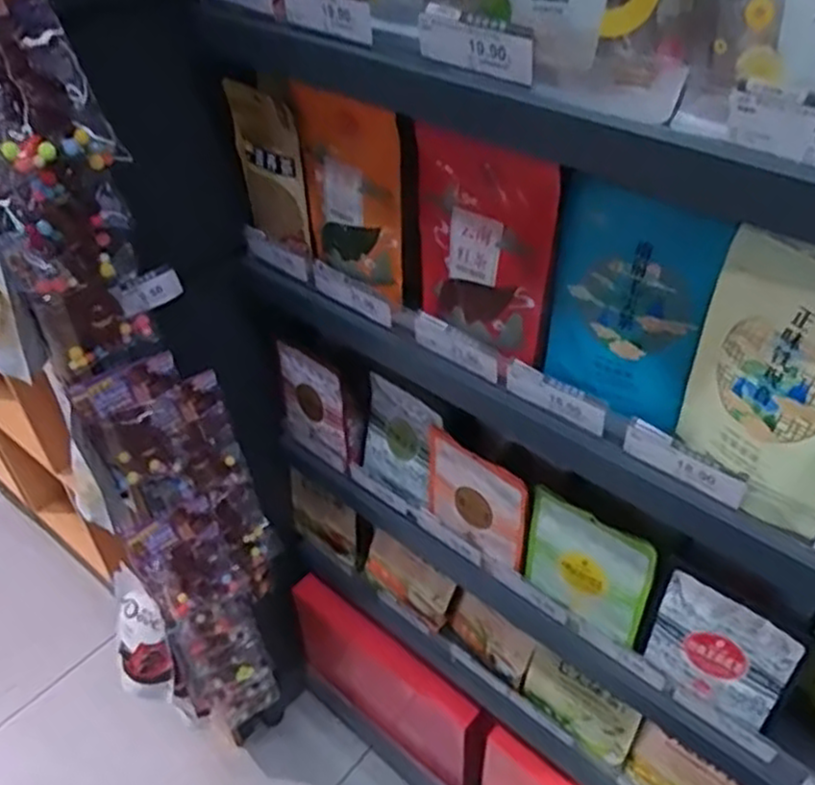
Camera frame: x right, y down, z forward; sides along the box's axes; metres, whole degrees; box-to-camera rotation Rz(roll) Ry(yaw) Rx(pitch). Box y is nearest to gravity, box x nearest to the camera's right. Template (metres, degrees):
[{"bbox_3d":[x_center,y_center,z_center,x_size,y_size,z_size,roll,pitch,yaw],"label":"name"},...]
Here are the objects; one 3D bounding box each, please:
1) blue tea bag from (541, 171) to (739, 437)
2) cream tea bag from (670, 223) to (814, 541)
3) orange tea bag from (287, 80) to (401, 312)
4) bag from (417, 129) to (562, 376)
[{"bbox_3d":[0.174,-0.068,0.617,0.125,0.187,0.031,25,39,28],"label":"blue tea bag"},{"bbox_3d":[0.268,-0.005,0.537,0.050,0.193,0.135,-30,49,-28],"label":"cream tea bag"},{"bbox_3d":[-0.064,-0.203,0.755,0.029,0.192,0.143,-30,49,-28],"label":"orange tea bag"},{"bbox_3d":[0.068,-0.129,0.664,0.128,0.178,0.041,33,52,32],"label":"bag"}]

